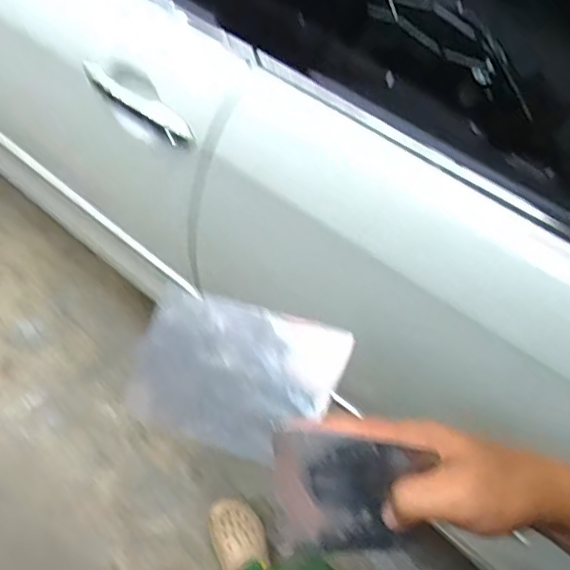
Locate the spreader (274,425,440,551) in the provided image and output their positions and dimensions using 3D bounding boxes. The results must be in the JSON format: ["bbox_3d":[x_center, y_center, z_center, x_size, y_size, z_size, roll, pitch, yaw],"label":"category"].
[{"bbox_3d":[0.036,0.136,0.373,0.088,0.122,0.007,6,40,3],"label":"spreader"}]

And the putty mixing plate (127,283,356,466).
[{"bbox_3d":[-0.036,0.058,0.397,0.139,0.005,0.100,15,64,14],"label":"putty mixing plate"}]

